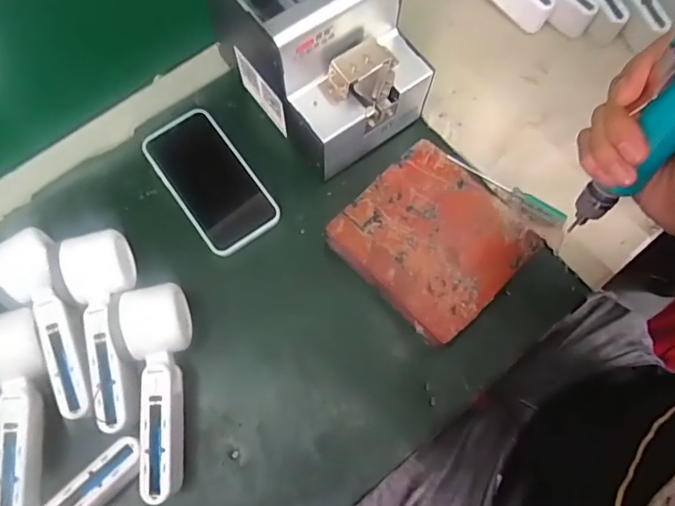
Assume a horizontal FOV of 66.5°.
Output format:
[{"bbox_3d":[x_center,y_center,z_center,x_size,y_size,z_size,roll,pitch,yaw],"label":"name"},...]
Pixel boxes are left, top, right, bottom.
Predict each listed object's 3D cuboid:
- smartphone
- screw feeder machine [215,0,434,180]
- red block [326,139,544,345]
[{"bbox_3d":[-0.122,-0.070,0.497,0.074,0.012,0.146,-36,75,-11],"label":"smartphone"},{"bbox_3d":[-0.015,-0.188,0.464,0.125,0.153,0.168,-35,75,-11],"label":"screw feeder machine"},{"bbox_3d":[0.084,-0.010,0.464,0.134,0.038,0.140,-43,77,-12],"label":"red block"}]

